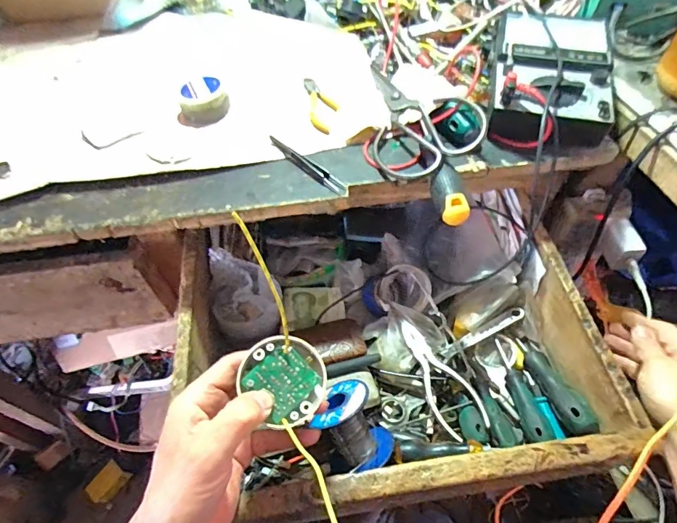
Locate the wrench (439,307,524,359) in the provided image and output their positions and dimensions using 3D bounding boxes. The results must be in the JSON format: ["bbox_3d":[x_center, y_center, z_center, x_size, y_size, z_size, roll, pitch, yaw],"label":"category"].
[{"bbox_3d":[0.164,0.081,0.472,0.102,0.009,0.012,-28,57,-3],"label":"wrench"}]

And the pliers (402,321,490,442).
[{"bbox_3d":[0.105,0.119,0.438,0.046,0.013,0.129,-18,55,-13],"label":"pliers"}]

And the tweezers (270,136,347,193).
[{"bbox_3d":[-0.031,-0.095,0.404,0.096,0.016,0.014,38,62,25],"label":"tweezers"}]

